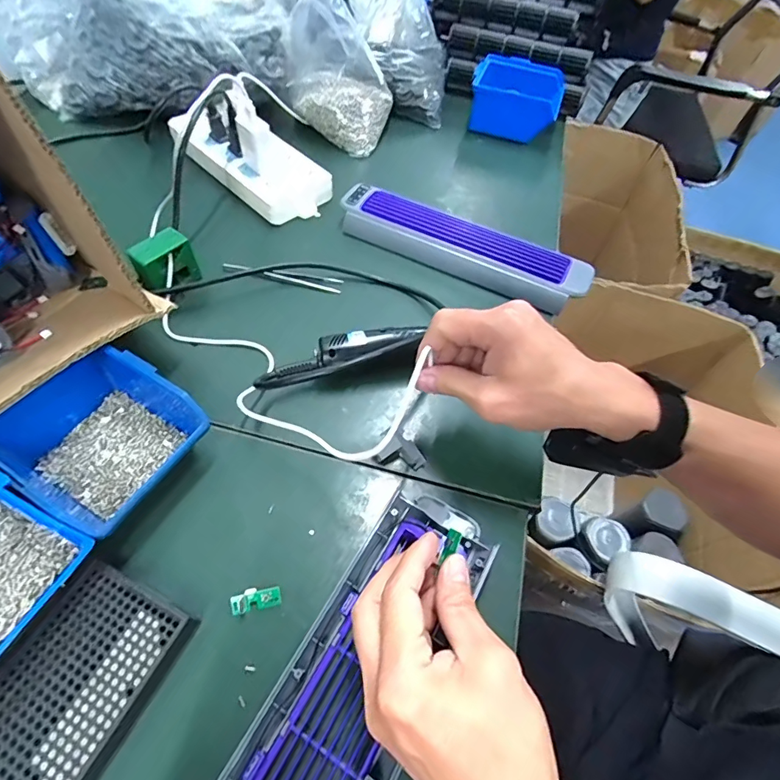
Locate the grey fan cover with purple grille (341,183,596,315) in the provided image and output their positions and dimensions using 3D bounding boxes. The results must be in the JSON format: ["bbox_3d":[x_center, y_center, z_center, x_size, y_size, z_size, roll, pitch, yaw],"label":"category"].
[{"bbox_3d":[0.082,-0.167,0.519,0.286,0.027,0.069,24,58,11],"label":"grey fan cover with purple grille"}]

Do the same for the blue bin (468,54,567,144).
[{"bbox_3d":[0.193,-0.447,0.698,0.133,0.075,0.122,21,58,9],"label":"blue bin"}]

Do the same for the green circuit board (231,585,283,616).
[{"bbox_3d":[-0.095,0.147,0.318,0.034,0.004,0.015,-9,58,-10],"label":"green circuit board"}]

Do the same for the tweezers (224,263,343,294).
[{"bbox_3d":[-0.117,-0.123,0.489,0.129,0.006,0.019,11,57,2],"label":"tweezers"}]

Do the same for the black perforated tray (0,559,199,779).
[{"bbox_3d":[-0.201,0.187,0.279,0.092,0.017,0.135,24,58,10],"label":"black perforated tray"}]

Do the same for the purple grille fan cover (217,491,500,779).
[{"bbox_3d":[-0.027,0.198,0.280,0.093,0.027,0.297,26,60,12],"label":"purple grille fan cover"}]

